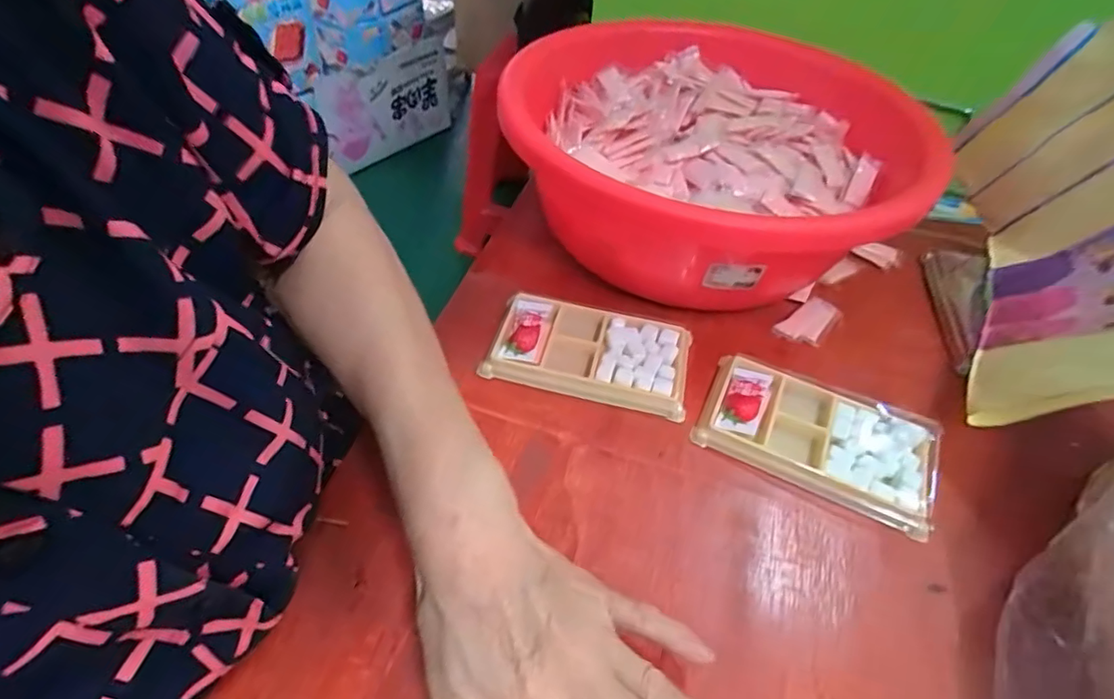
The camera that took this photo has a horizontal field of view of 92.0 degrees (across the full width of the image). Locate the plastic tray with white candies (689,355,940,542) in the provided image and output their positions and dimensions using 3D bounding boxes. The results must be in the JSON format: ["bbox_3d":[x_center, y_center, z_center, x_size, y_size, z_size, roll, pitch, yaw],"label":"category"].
[{"bbox_3d":[0.161,0.052,0.336,0.135,0.016,0.077,23,52,17],"label":"plastic tray with white candies"}]

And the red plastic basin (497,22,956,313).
[{"bbox_3d":[0.114,-0.143,0.432,0.294,0.119,0.282,1,49,-1],"label":"red plastic basin"}]

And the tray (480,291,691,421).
[{"bbox_3d":[0.022,0.001,0.377,0.136,0.013,0.075,12,50,8],"label":"tray"}]

